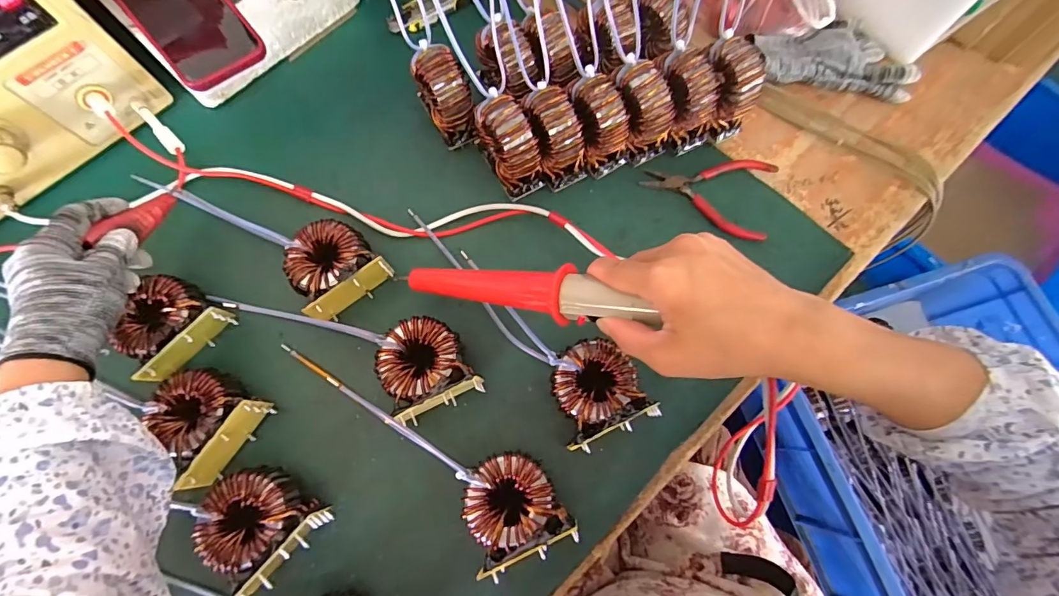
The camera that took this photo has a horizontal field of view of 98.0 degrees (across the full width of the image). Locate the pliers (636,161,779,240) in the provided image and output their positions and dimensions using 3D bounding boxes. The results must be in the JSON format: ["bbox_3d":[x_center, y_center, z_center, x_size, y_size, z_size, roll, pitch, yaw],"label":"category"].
[{"bbox_3d":[0.171,-0.106,0.442,0.119,0.013,0.077,18,74,5],"label":"pliers"}]

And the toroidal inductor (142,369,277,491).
[{"bbox_3d":[-0.262,0.100,0.366,0.079,0.038,0.078,29,75,8],"label":"toroidal inductor"}]

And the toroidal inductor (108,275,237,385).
[{"bbox_3d":[-0.306,0.024,0.389,0.074,0.038,0.075,37,77,10],"label":"toroidal inductor"}]

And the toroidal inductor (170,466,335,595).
[{"bbox_3d":[-0.206,0.171,0.347,0.078,0.038,0.075,38,77,10],"label":"toroidal inductor"}]

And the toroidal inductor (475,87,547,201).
[{"bbox_3d":[-0.019,-0.137,0.420,0.040,0.072,0.065,-27,75,-8],"label":"toroidal inductor"}]

